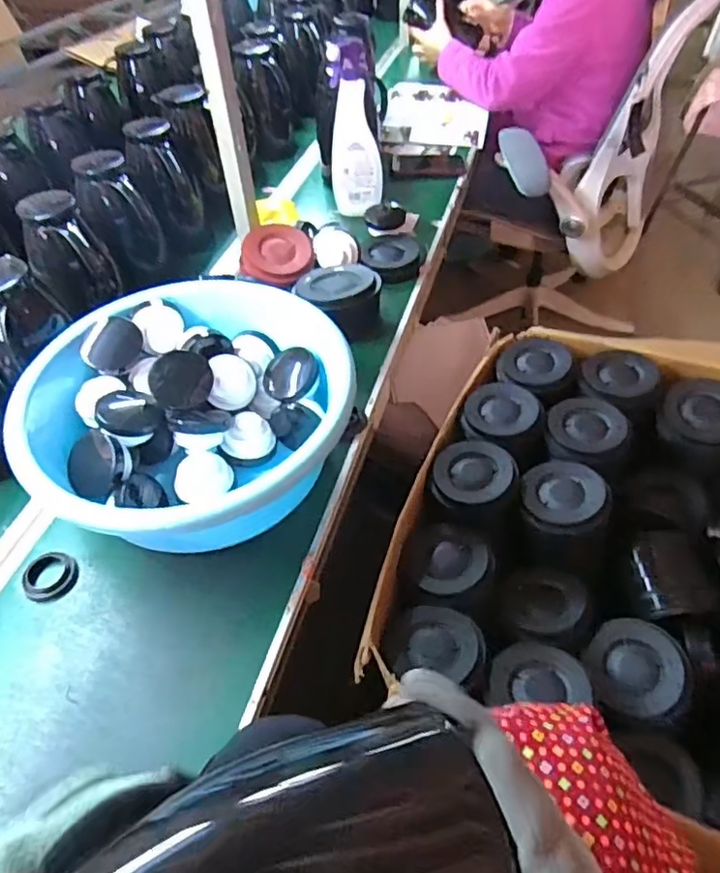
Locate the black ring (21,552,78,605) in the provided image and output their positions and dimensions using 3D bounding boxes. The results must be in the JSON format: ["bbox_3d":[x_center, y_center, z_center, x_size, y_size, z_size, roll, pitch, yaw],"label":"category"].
[{"bbox_3d":[-0.347,0.154,0.655,0.061,0.014,0.054,4,49,9],"label":"black ring"}]

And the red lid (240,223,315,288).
[{"bbox_3d":[-0.138,-0.298,0.976,0.116,0.034,0.127,2,53,-2],"label":"red lid"}]

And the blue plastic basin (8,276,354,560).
[{"bbox_3d":[-0.205,-0.027,0.719,0.376,0.133,0.347,-3,49,3],"label":"blue plastic basin"}]

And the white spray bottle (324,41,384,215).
[{"bbox_3d":[-0.006,-0.525,1.022,0.076,0.261,0.079,-3,49,3],"label":"white spray bottle"}]

